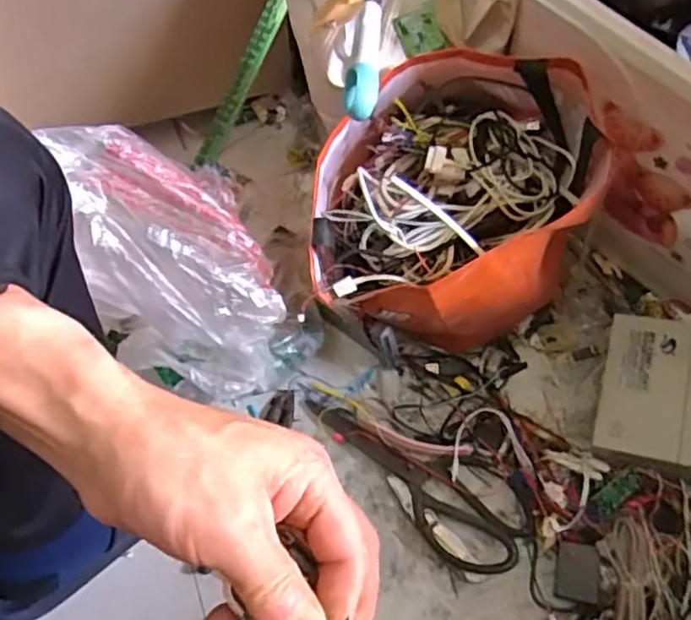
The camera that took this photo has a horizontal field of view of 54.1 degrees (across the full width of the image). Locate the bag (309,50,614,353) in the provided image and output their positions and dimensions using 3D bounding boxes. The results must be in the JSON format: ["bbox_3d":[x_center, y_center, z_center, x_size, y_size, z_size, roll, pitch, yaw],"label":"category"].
[{"bbox_3d":[0.098,-0.092,0.687,0.249,0.243,0.230,0,67,-1],"label":"bag"}]

